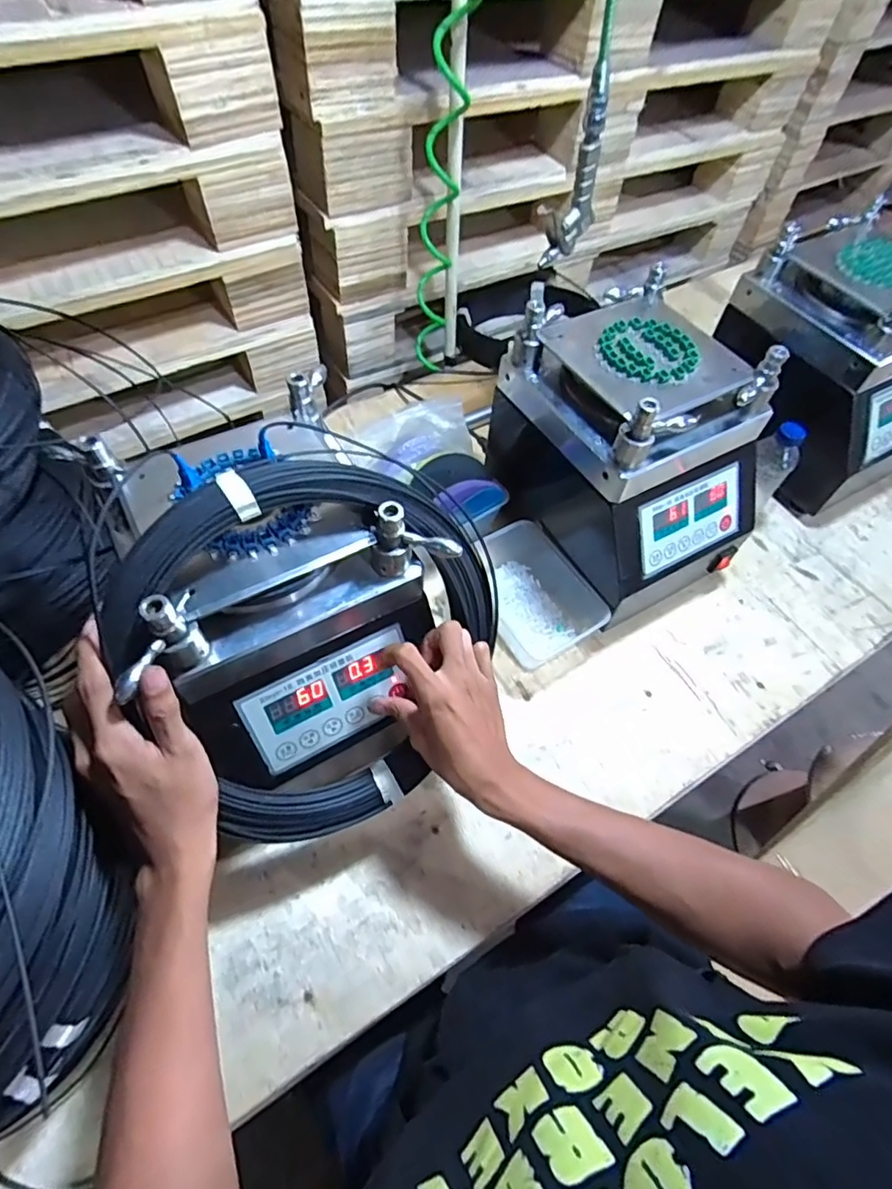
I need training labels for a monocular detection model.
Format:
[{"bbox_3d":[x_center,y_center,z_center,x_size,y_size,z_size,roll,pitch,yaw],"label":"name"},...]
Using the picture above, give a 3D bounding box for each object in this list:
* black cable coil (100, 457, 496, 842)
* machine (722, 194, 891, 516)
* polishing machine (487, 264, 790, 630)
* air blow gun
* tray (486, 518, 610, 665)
[{"bbox_3d":[-0.093,0.043,0.473,0.281,0.313,0.053,-29,26,-19],"label":"black cable coil"},{"bbox_3d":[0.574,-0.333,0.820,0.232,0.288,0.277,-26,64,-17],"label":"machine"},{"bbox_3d":[0.226,-0.157,0.679,0.216,0.285,0.285,-25,64,-17],"label":"polishing machine"},{"bbox_3d":[0.144,-0.464,0.621,0.033,0.163,0.086,39,65,19],"label":"air blow gun"},{"bbox_3d":[0.100,-0.007,0.706,0.106,0.067,0.175,-28,64,-18],"label":"tray"}]

